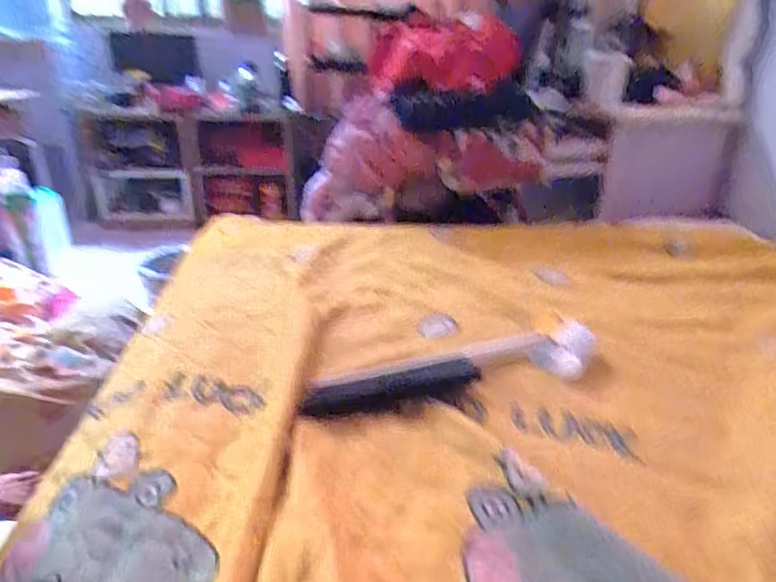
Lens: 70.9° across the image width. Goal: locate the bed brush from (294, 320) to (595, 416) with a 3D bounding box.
[{"bbox_3d":[0.108,0.109,0.801,0.464,0.025,0.093,-8,27,-17],"label":"bed brush"}]

